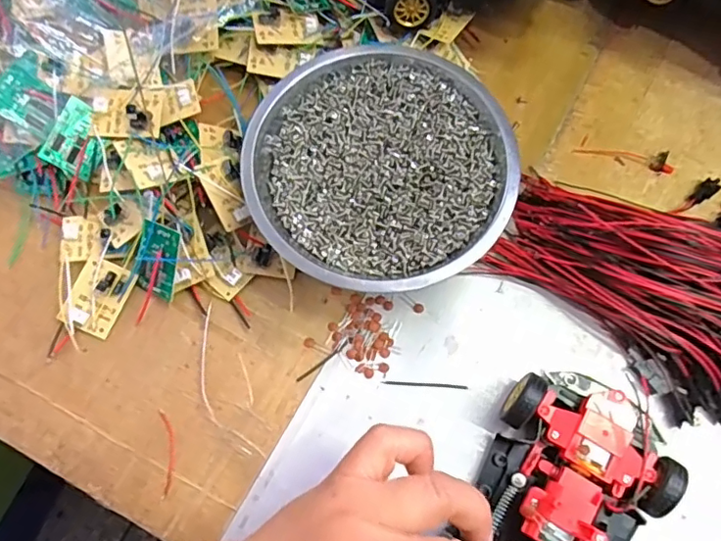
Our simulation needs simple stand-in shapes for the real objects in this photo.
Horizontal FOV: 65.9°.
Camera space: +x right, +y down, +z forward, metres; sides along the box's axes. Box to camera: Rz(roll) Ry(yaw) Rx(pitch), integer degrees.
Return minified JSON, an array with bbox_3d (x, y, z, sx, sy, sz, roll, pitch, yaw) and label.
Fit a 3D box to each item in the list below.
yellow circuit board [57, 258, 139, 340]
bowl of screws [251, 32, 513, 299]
[{"bbox_3d":[-0.148,0.015,0.312,0.029,0.010,0.039,22,74,7],"label":"yellow circuit board"},{"bbox_3d":[0.011,-0.055,0.319,0.140,0.044,0.144,0,73,0],"label":"bowl of screws"}]

